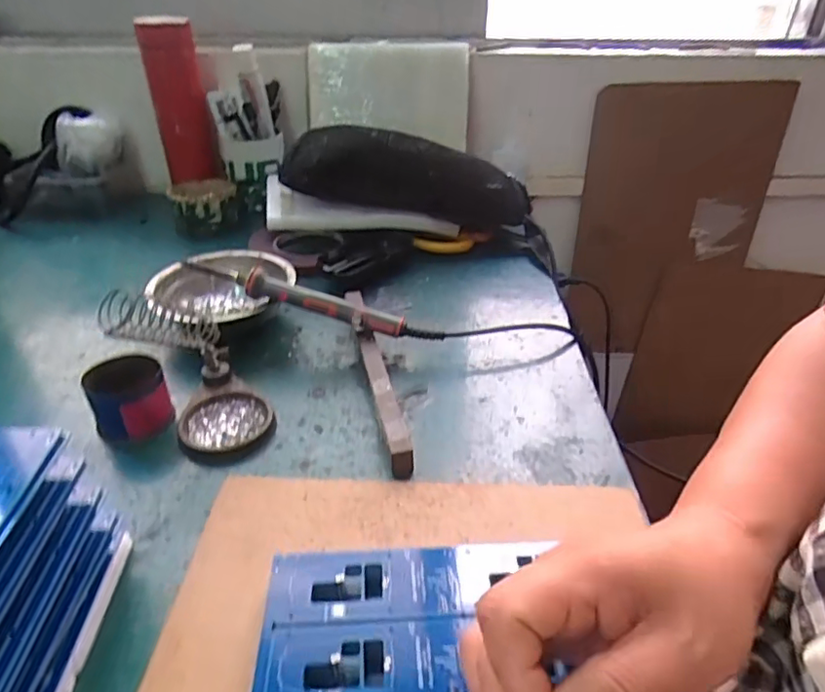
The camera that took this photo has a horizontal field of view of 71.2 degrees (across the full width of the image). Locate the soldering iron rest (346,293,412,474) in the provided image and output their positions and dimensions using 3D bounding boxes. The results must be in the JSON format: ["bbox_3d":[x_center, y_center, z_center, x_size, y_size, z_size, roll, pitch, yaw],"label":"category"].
[{"bbox_3d":[-0.030,0.018,0.467,0.015,0.026,0.223,-7,35,-11],"label":"soldering iron rest"}]

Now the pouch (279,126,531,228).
[{"bbox_3d":[0.001,-0.190,0.659,0.289,0.086,0.055,7,32,-12],"label":"pouch"}]

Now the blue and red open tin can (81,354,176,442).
[{"bbox_3d":[-0.203,0.037,0.415,0.050,0.043,0.050,0,34,0],"label":"blue and red open tin can"}]

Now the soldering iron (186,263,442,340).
[{"bbox_3d":[-0.083,-0.039,0.493,0.218,0.020,0.016,17,35,1],"label":"soldering iron"}]

